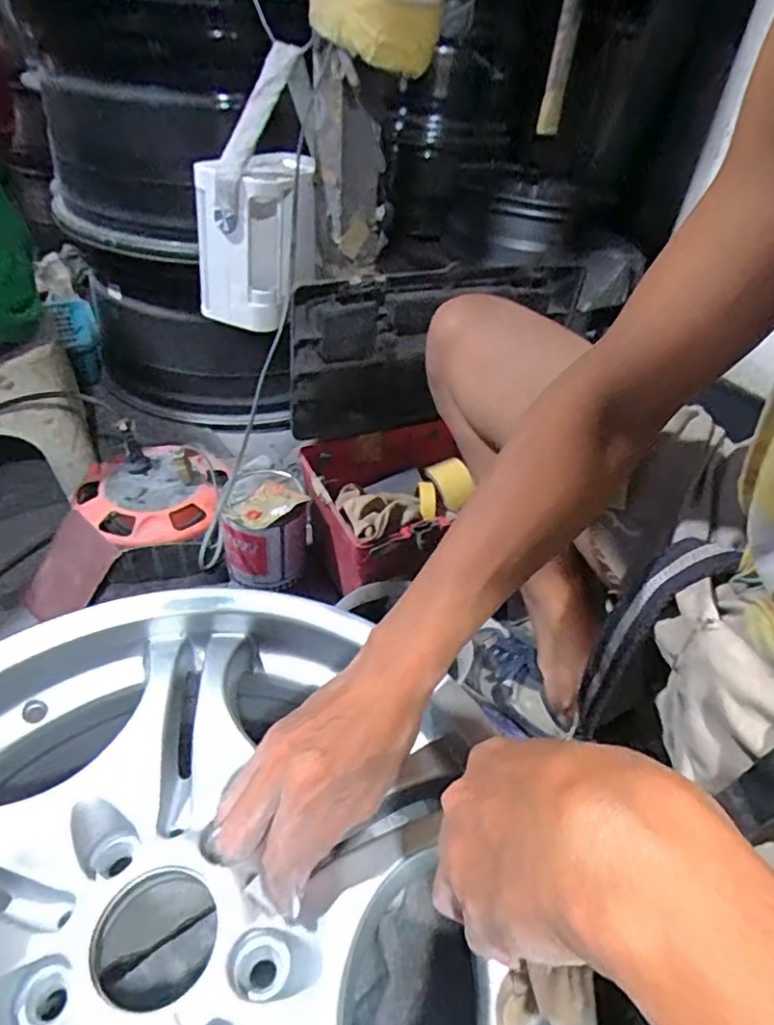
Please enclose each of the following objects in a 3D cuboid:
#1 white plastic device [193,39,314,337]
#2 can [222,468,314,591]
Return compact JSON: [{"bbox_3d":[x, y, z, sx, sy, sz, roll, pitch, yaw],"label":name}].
[{"bbox_3d":[-0.133,-0.344,0.639,0.090,0.259,0.164,21,42,21],"label":"white plastic device"},{"bbox_3d":[-0.152,0.025,0.734,0.100,0.124,0.092,4,40,-4],"label":"can"}]

